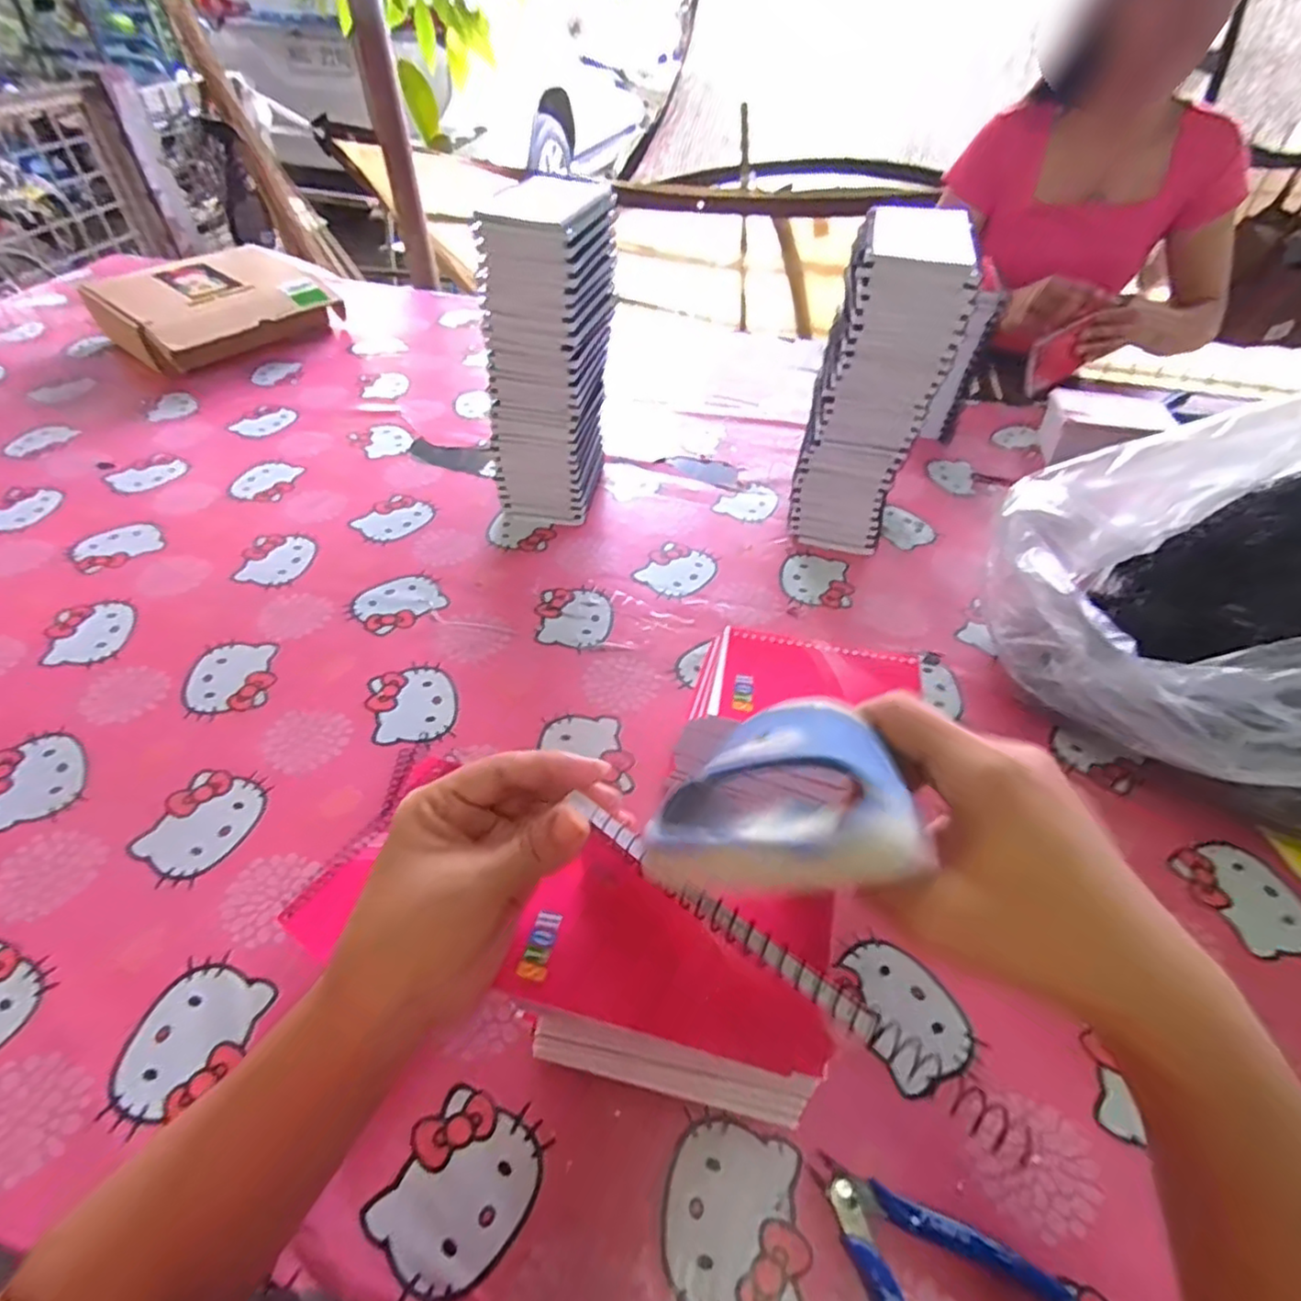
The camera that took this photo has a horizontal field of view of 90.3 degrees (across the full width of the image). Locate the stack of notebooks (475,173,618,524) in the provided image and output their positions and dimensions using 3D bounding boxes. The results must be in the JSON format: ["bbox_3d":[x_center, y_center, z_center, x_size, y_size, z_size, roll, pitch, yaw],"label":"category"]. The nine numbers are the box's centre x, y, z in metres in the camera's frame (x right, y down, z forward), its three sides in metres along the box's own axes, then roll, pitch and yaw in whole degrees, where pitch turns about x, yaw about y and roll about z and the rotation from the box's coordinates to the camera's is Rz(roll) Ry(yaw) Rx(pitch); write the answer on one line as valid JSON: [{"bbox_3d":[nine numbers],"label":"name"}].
[{"bbox_3d":[-0.098,-0.285,0.654,0.096,0.297,0.129,15,49,12],"label":"stack of notebooks"}]

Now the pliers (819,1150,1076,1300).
[{"bbox_3d":[0.135,0.296,0.313,0.088,0.016,0.112,-30,55,-26],"label":"pliers"}]

